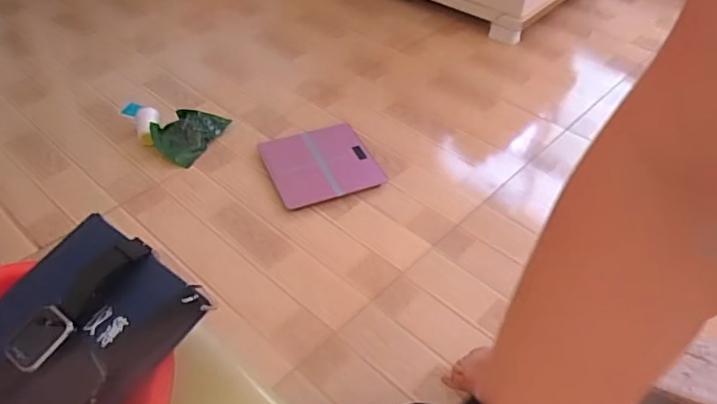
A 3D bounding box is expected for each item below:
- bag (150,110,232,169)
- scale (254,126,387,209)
[{"bbox_3d":[-0.430,-0.180,1.443,0.142,0.049,0.195,24,55,22],"label":"bag"},{"bbox_3d":[-0.092,-0.094,1.380,0.248,0.027,0.254,-20,51,-13],"label":"scale"}]

